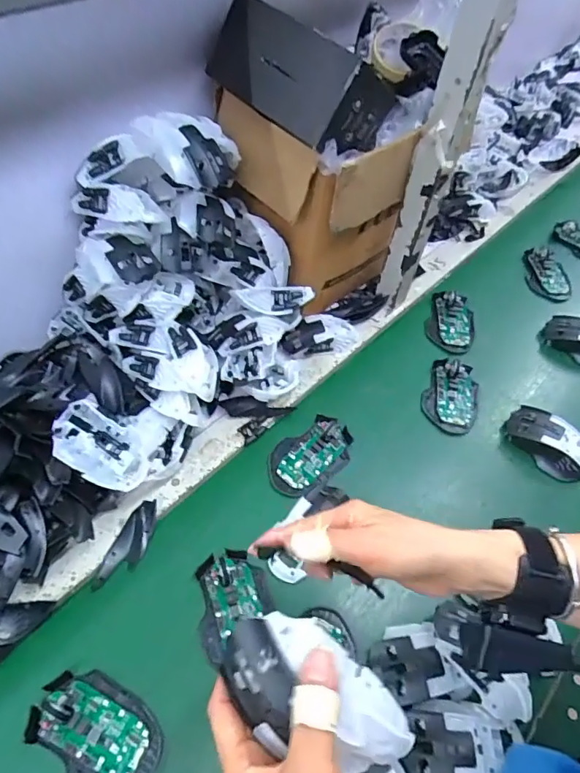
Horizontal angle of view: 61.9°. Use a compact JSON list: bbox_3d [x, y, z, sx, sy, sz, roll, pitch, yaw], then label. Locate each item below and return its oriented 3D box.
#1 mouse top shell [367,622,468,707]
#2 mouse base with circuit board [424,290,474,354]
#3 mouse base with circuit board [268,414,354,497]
[{"bbox_3d":[0.115,0.260,0.457,0.071,0.021,0.064,-21,37,-4],"label":"mouse top shell"},{"bbox_3d":[0.247,-0.101,0.736,0.070,0.024,0.100,14,53,8],"label":"mouse base with circuit board"},{"bbox_3d":[0.025,0.082,0.590,0.076,0.020,0.116,36,59,23],"label":"mouse base with circuit board"}]

